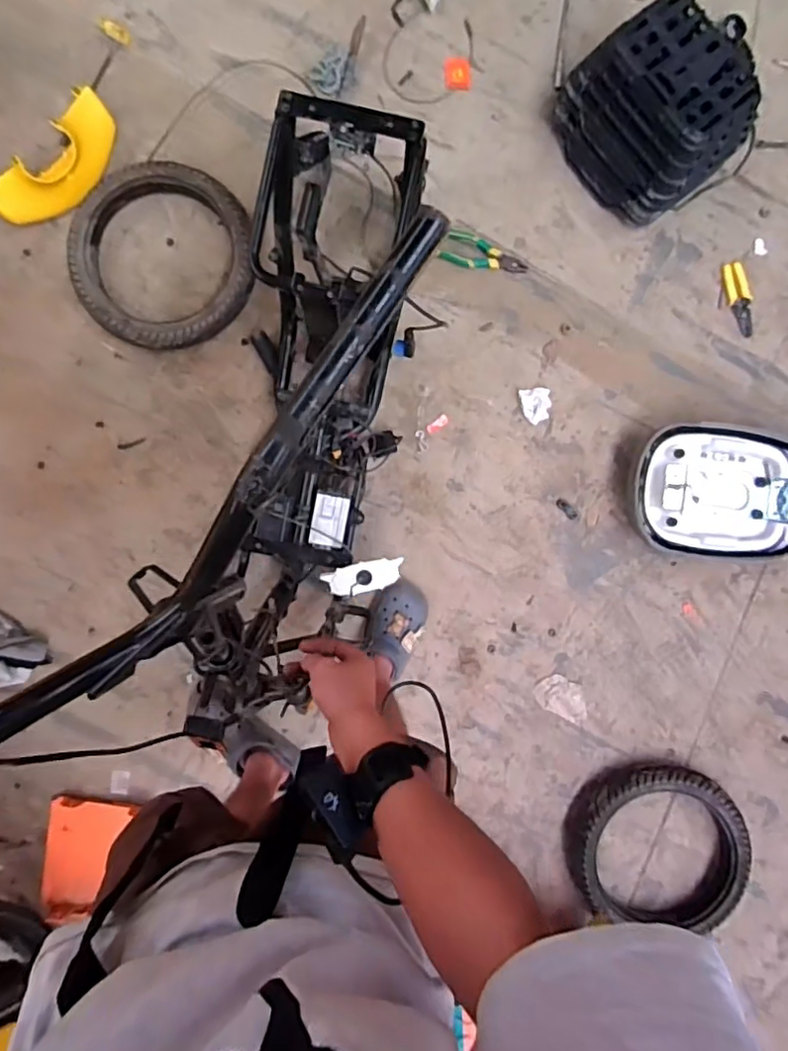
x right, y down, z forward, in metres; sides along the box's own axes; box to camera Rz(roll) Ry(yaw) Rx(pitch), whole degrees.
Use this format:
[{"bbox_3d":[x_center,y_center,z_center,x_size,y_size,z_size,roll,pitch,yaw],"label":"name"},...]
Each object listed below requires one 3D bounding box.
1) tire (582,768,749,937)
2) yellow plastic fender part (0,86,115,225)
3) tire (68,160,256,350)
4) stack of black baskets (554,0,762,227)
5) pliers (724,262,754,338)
[{"bbox_3d":[0.545,0.657,1.221,0.345,0.081,0.339,0,89,-3],"label":"tire"},{"bbox_3d":[-0.652,-0.695,1.188,0.110,0.107,0.296,45,88,-1],"label":"yellow plastic fender part"},{"bbox_3d":[-0.463,-0.545,1.221,0.349,0.068,0.372,0,91,-3],"label":"tire"},{"bbox_3d":[0.517,-0.805,1.193,0.263,0.221,0.317,-39,91,-3],"label":"stack of black baskets"},{"bbox_3d":[0.749,-0.488,1.308,0.050,0.011,0.158,-13,92,-3],"label":"pliers"}]

